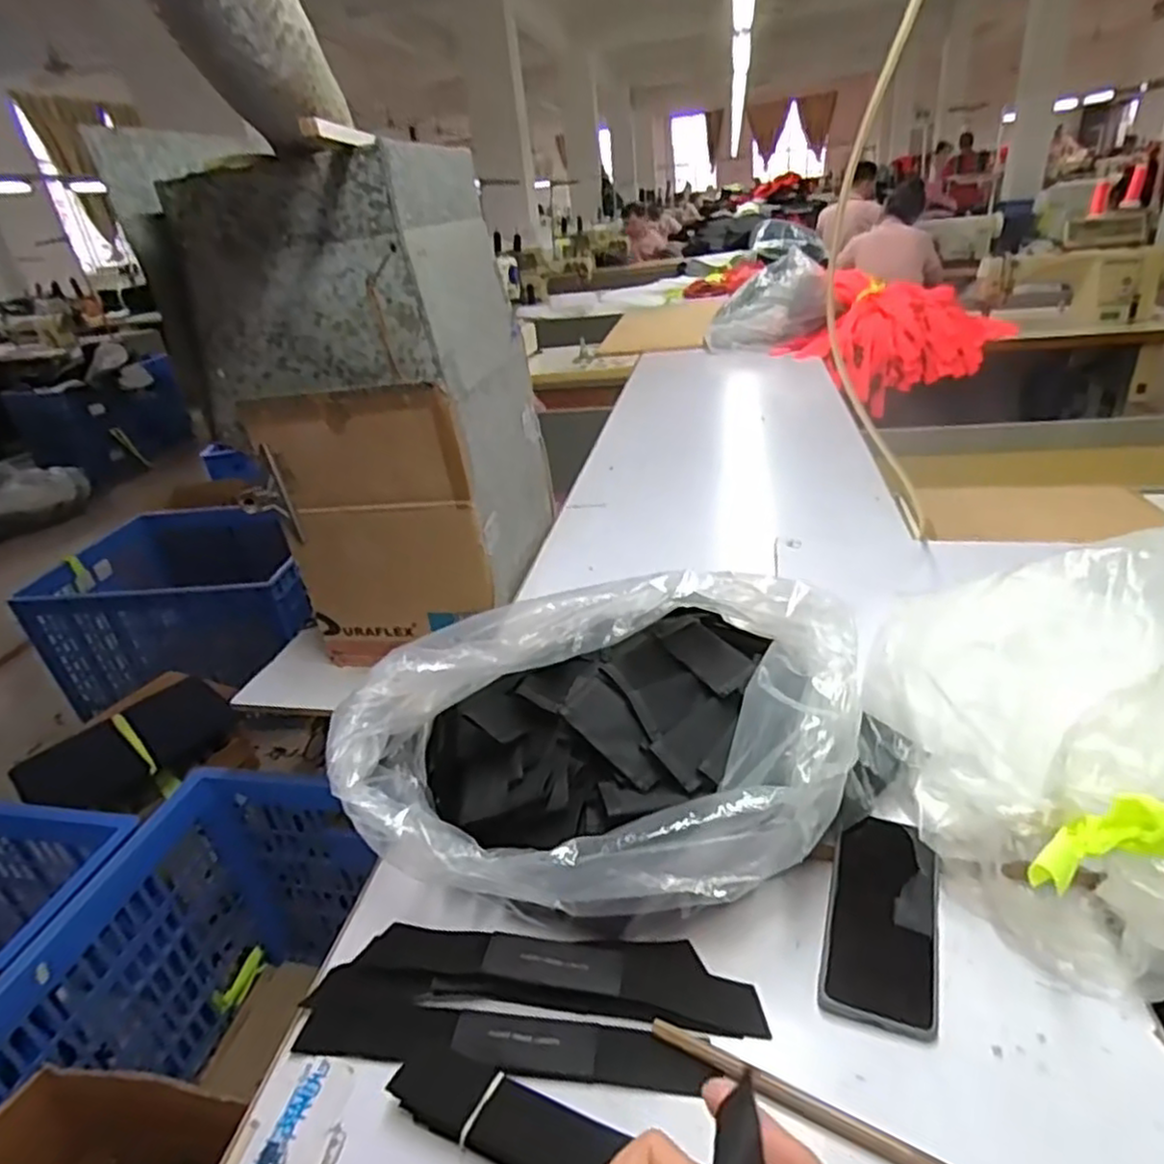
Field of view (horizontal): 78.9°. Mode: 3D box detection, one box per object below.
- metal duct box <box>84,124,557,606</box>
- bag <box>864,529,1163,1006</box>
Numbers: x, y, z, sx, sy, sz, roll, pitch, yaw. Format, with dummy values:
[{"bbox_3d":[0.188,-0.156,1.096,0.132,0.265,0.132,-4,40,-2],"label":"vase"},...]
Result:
[{"bbox_3d":[-0.328,-0.312,1.113,0.423,0.625,0.354,1,29,14],"label":"metal duct box"},{"bbox_3d":[0.466,0.110,0.575,0.378,0.241,0.314,-9,28,-4],"label":"bag"}]

